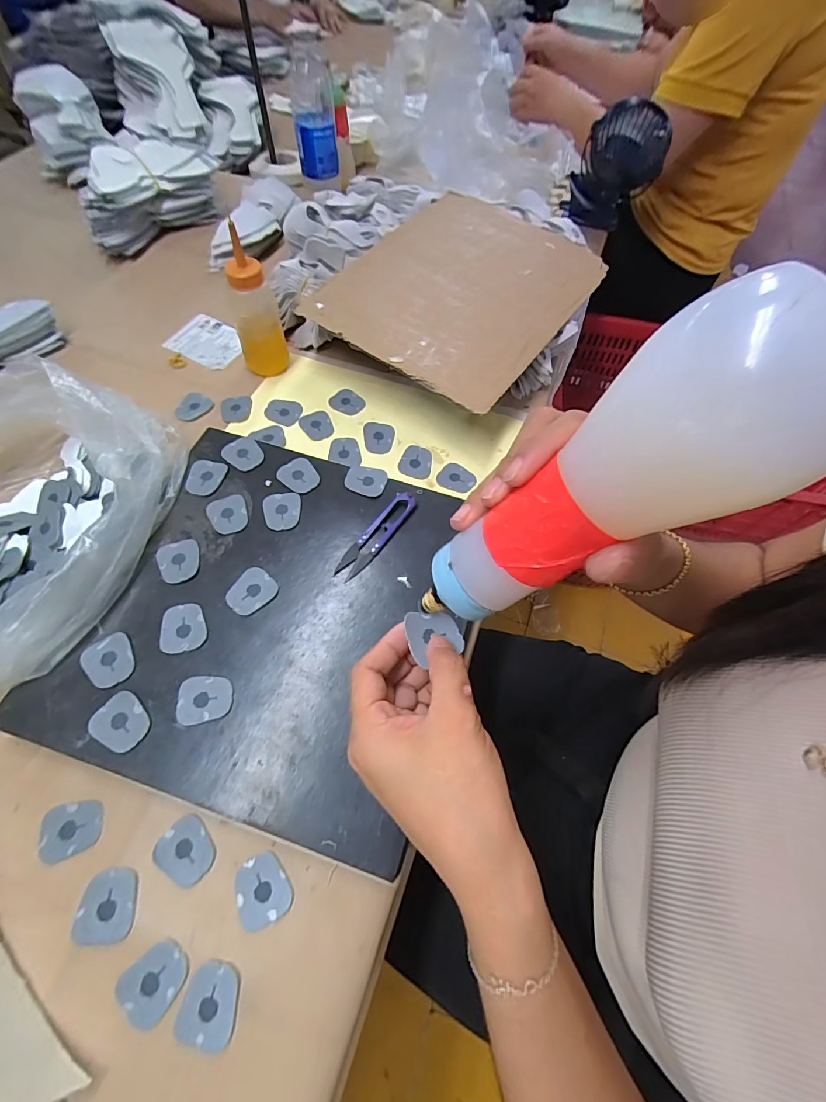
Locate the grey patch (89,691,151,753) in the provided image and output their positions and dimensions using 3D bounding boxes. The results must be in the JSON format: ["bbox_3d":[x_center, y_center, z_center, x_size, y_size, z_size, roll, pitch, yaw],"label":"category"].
[{"bbox_3d":[-0.208,0.122,0.309,0.038,0.004,0.033,36,64,16],"label":"grey patch"}]

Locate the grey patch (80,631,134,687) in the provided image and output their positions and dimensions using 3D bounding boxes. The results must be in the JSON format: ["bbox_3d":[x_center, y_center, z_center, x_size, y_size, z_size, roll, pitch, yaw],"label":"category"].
[{"bbox_3d":[-0.231,0.083,0.329,0.033,0.004,0.039,-32,67,-20],"label":"grey patch"}]

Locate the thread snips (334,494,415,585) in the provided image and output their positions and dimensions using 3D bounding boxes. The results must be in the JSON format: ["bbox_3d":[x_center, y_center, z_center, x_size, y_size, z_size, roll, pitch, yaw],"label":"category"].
[{"bbox_3d":[-0.032,-0.016,0.388,0.022,0.013,0.097,32,63,14],"label":"thread snips"}]

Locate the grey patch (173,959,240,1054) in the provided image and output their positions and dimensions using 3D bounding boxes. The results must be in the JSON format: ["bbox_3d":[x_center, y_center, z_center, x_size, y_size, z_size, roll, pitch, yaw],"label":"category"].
[{"bbox_3d":[-0.122,0.272,0.260,0.033,0.004,0.038,12,60,3],"label":"grey patch"}]

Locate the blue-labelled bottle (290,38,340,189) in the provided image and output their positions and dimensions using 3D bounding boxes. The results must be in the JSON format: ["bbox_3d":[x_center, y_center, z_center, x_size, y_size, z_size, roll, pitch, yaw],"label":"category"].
[{"bbox_3d":[-0.155,-0.679,0.689,0.066,0.159,0.062,-5,60,-7],"label":"blue-labelled bottle"}]

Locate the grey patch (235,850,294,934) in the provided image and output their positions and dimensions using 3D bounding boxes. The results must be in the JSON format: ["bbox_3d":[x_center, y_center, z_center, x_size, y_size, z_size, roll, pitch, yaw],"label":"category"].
[{"bbox_3d":[-0.100,0.224,0.288,0.033,0.004,0.039,-24,64,-17],"label":"grey patch"}]

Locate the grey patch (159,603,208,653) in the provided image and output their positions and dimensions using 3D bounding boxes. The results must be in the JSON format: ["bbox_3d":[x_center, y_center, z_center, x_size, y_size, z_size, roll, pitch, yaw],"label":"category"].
[{"bbox_3d":[-0.182,0.060,0.343,0.034,0.004,0.038,-11,61,-10],"label":"grey patch"}]

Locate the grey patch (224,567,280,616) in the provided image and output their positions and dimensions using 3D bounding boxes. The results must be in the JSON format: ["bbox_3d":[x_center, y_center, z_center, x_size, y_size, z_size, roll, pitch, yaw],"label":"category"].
[{"bbox_3d":[-0.134,0.033,0.359,0.032,0.004,0.038,37,64,16],"label":"grey patch"}]

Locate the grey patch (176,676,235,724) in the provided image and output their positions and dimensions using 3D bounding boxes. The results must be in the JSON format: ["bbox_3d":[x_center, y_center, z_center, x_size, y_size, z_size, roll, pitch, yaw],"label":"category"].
[{"bbox_3d":[-0.154,0.108,0.320,0.038,0.004,0.033,-5,60,-7],"label":"grey patch"}]

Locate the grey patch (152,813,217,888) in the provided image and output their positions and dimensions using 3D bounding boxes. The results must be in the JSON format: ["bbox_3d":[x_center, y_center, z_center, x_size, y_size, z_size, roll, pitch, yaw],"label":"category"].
[{"bbox_3d":[-0.155,0.205,0.295,0.039,0.004,0.033,35,63,15],"label":"grey patch"}]

